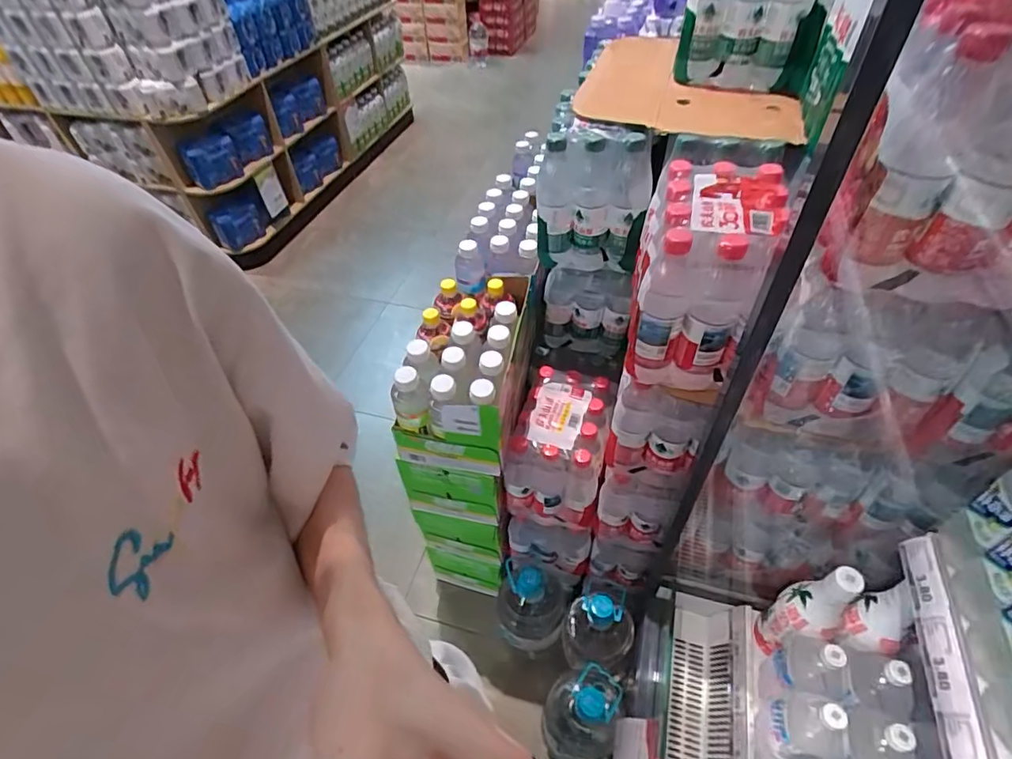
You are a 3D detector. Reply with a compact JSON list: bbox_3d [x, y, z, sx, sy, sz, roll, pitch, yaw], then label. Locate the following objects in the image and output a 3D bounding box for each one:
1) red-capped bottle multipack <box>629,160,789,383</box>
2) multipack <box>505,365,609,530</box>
[{"bbox_3d":[0.268,-0.150,0.725,0.158,0.218,0.246,11,50,14],"label":"red-capped bottle multipack"},{"bbox_3d":[0.118,0.146,1.078,0.177,0.230,0.232,13,50,15],"label":"multipack"}]

